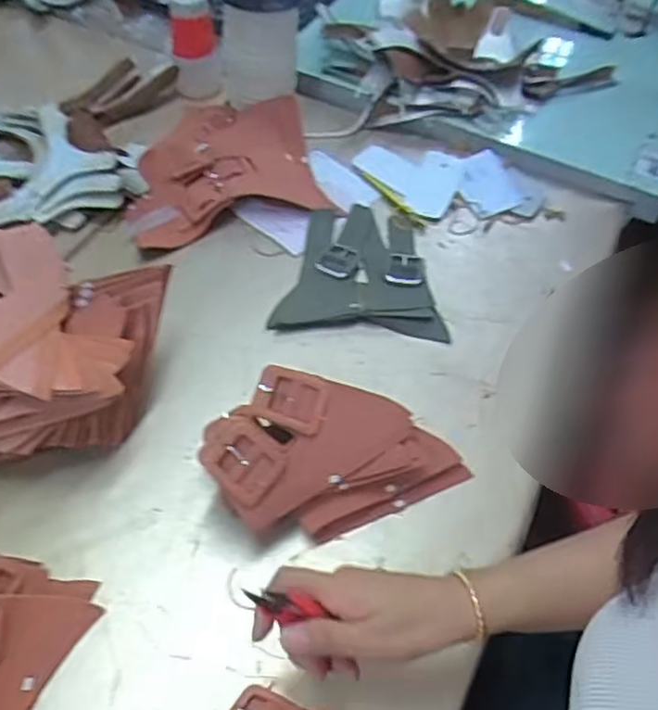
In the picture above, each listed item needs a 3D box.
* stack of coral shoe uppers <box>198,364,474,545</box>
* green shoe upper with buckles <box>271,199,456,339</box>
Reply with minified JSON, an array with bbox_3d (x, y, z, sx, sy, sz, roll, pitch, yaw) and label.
[{"bbox_3d":[0.009,0.079,0.563,0.216,0.080,0.115,-2,53,-5],"label":"stack of coral shoe uppers"},{"bbox_3d":[0.034,-0.093,0.739,0.164,0.032,0.174,3,49,0],"label":"green shoe upper with buckles"}]

